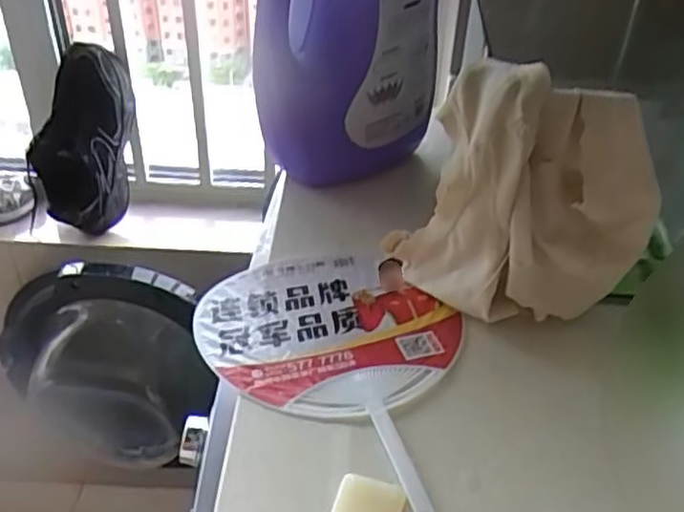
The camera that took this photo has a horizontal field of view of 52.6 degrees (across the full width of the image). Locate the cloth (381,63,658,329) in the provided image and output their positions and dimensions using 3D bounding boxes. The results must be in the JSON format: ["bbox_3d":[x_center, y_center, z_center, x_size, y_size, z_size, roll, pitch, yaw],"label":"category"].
[{"bbox_3d":[0.138,-0.034,0.540,0.179,0.193,0.077,19,41,21],"label":"cloth"}]

